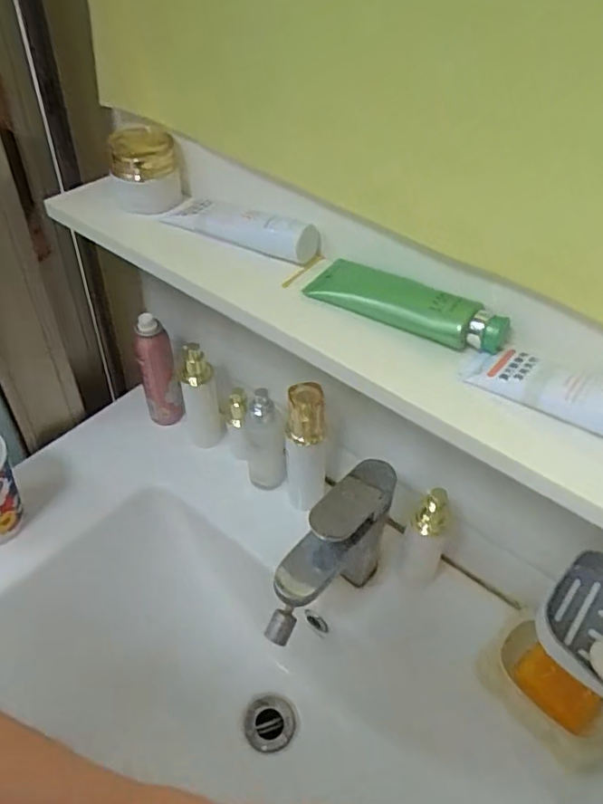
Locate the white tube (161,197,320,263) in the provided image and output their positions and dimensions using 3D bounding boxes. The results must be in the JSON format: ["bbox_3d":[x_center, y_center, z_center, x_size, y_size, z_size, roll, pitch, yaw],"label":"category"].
[{"bbox_3d":[-0.055,-0.162,0.522,0.154,0.032,0.039,27,49,22],"label":"white tube"}]

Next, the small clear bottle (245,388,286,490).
[{"bbox_3d":[-0.040,0.051,0.666,0.043,0.147,0.035,0,44,-4],"label":"small clear bottle"}]

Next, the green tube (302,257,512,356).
[{"bbox_3d":[0.078,-0.076,0.445,0.156,0.031,0.051,29,49,23],"label":"green tube"}]

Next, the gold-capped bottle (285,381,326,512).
[{"bbox_3d":[0.006,0.051,0.652,0.048,0.190,0.054,5,44,0],"label":"gold-capped bottle"}]

